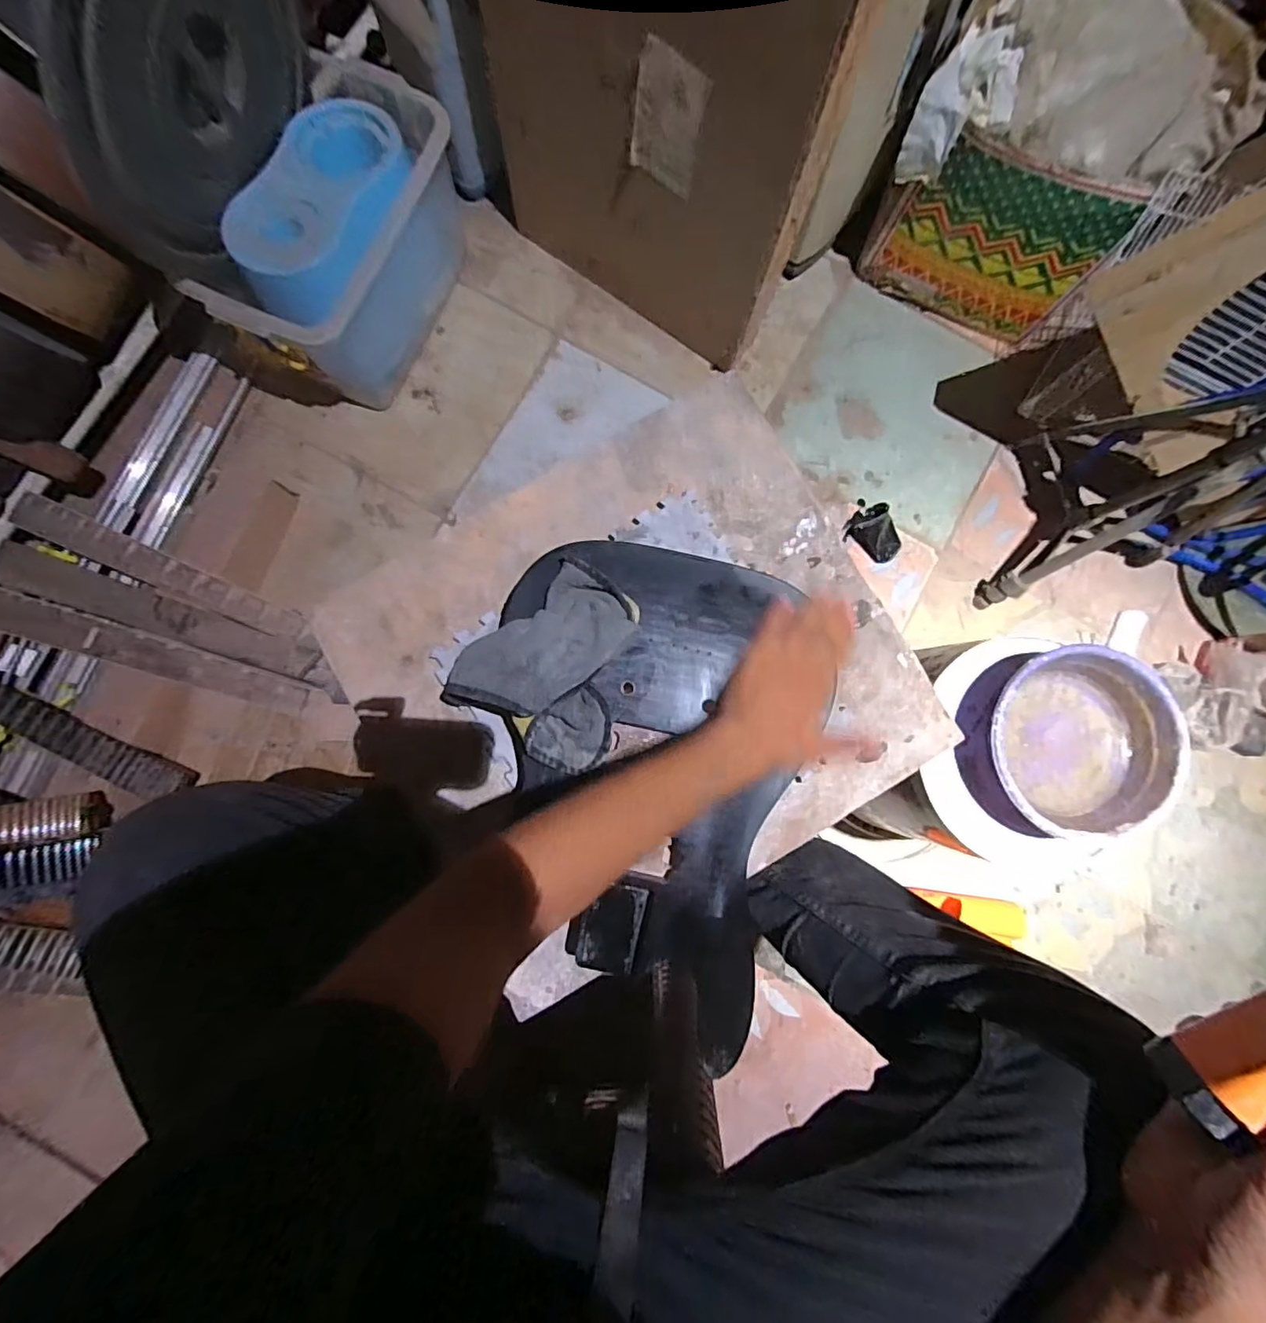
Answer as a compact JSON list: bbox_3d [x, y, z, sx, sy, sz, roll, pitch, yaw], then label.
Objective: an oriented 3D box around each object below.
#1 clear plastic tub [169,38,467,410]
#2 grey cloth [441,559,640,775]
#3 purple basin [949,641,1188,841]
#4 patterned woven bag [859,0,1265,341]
[{"bbox_3d":[-0.452,-0.665,0.913,0.238,0.237,0.447,20,84,0],"label":"clear plastic tub"},{"bbox_3d":[-0.062,0.000,0.471,0.148,0.052,0.162,34,84,1],"label":"grey cloth"},{"bbox_3d":[0.473,0.086,0.614,0.191,0.071,0.188,0,84,-2],"label":"purple basin"},{"bbox_3d":[0.644,-0.802,0.914,0.395,0.312,0.336,28,84,1],"label":"patterned woven bag"}]

